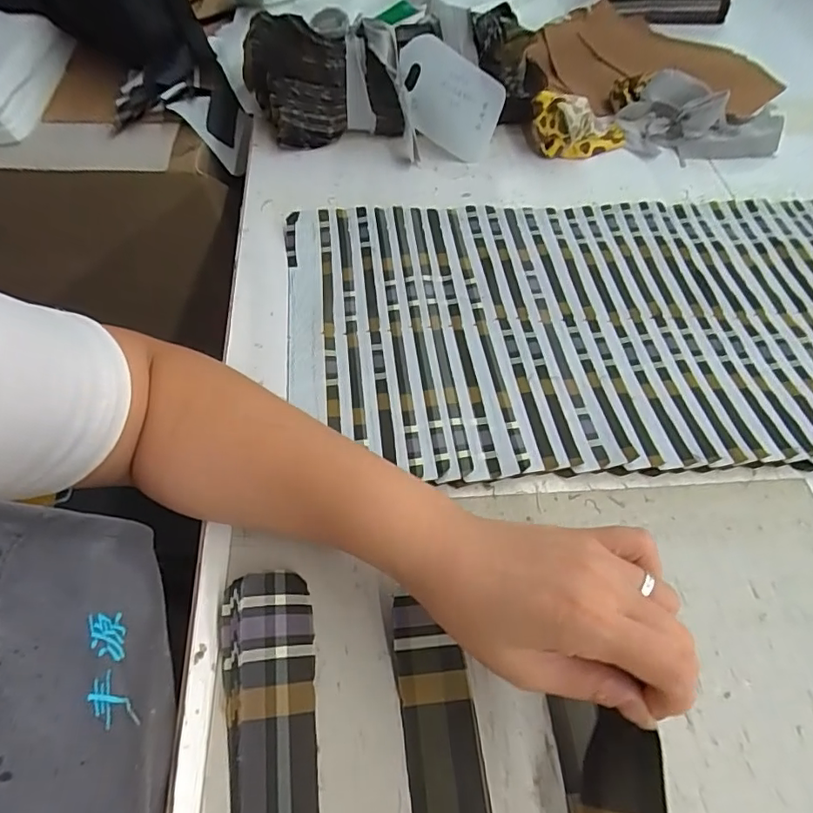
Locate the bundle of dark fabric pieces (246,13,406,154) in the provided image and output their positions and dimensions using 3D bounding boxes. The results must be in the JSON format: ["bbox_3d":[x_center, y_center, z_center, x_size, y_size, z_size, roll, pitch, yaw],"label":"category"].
[{"bbox_3d":[-0.082,-0.313,0.515,0.137,0.085,0.105,-12,58,-7],"label":"bundle of dark fabric pieces"}]

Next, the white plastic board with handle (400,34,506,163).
[{"bbox_3d":[0.038,-0.281,0.496,0.104,0.071,0.016,22,36,-14],"label":"white plastic board with handle"}]

